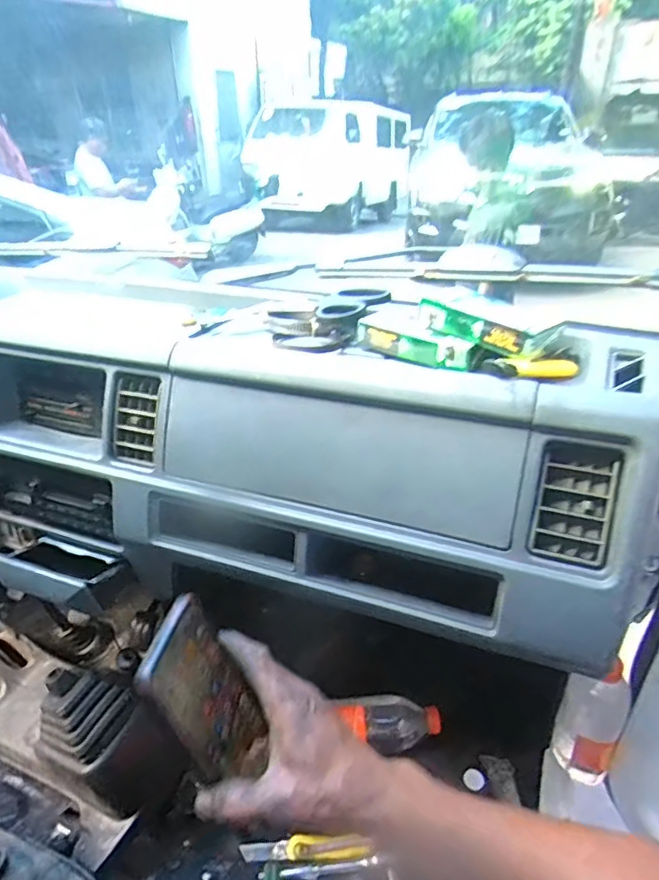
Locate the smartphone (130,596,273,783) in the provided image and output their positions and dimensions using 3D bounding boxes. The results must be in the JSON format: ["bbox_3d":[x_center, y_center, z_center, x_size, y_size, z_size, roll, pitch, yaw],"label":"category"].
[{"bbox_3d":[-0.081,0.180,0.384,0.009,0.132,0.078,-18,20,18],"label":"smartphone"}]

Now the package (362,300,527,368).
[{"bbox_3d":[0.092,-0.087,0.461,0.144,0.040,0.042,21,37,31],"label":"package"}]

